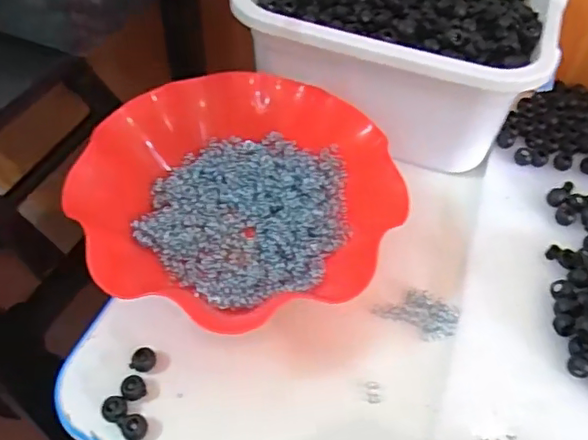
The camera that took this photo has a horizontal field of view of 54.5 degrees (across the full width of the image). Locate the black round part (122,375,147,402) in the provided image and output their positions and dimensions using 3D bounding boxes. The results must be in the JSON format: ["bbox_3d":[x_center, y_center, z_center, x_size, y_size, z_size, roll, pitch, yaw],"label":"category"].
[{"bbox_3d":[-0.102,0.107,0.363,0.014,0.008,0.016,-16,55,-16],"label":"black round part"}]

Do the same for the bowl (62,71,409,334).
[{"bbox_3d":[-0.044,-0.017,0.425,0.219,0.061,0.208,2,52,-2],"label":"bowl"}]

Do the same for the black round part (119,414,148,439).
[{"bbox_3d":[-0.098,0.126,0.348,0.015,0.011,0.015,2,52,-2],"label":"black round part"}]

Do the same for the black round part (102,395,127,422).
[{"bbox_3d":[-0.111,0.117,0.354,0.015,0.009,0.017,-7,53,-9],"label":"black round part"}]

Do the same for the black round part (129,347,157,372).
[{"bbox_3d":[-0.098,0.091,0.374,0.014,0.009,0.015,2,52,-2],"label":"black round part"}]

